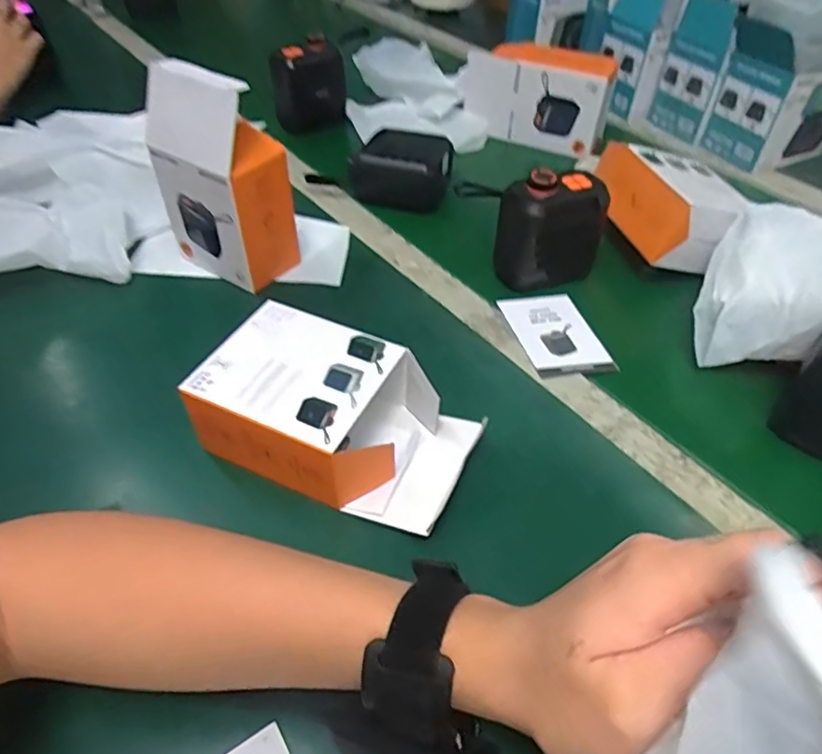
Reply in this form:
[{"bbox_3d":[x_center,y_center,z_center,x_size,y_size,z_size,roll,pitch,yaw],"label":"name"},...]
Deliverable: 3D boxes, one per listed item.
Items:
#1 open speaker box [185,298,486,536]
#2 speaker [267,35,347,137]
[{"bbox_3d":[-0.046,0.028,0.389,0.169,0.073,0.108,19,49,16],"label":"open speaker box"},{"bbox_3d":[-0.128,-0.365,0.736,0.090,0.100,0.035,-8,47,-9],"label":"speaker"}]

